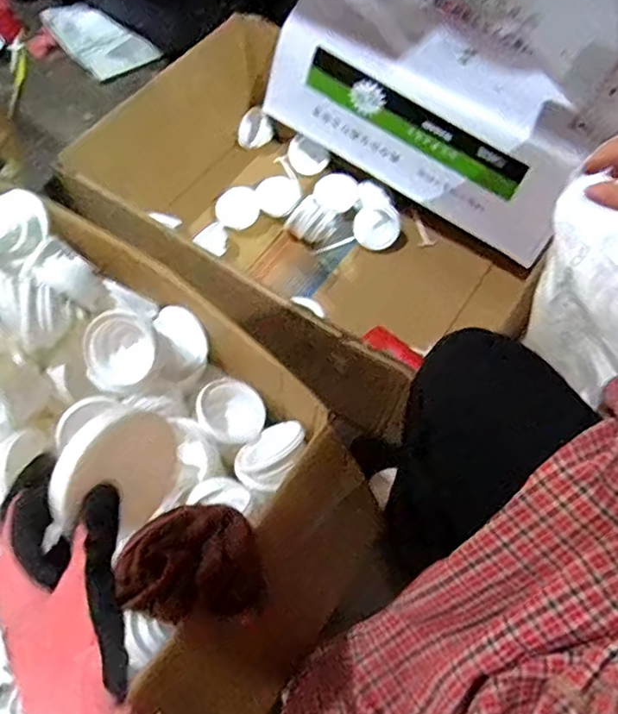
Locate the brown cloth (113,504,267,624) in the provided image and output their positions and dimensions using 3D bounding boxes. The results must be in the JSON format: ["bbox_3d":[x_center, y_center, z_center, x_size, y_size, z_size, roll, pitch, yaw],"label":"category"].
[{"bbox_3d":[-0.101,0.178,0.513,0.116,0.037,0.087,-5,62,-4],"label":"brown cloth"}]

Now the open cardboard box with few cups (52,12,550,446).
[{"bbox_3d":[-0.030,-0.222,1.005,0.710,0.323,0.501,38,67,18],"label":"open cardboard box with few cups"}]

